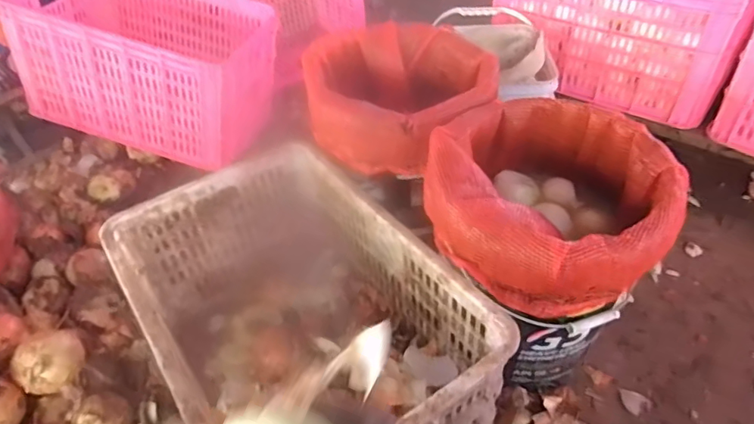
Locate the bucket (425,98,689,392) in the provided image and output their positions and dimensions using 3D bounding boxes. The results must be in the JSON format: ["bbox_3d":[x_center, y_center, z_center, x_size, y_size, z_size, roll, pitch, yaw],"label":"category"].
[{"bbox_3d":[0.236,0.070,0.788,0.297,0.374,0.325,-1,44,1],"label":"bucket"}]

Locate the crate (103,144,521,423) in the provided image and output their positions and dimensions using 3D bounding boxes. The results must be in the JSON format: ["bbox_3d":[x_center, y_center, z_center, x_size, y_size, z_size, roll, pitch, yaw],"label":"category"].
[{"bbox_3d":[-0.119,0.171,0.759,0.350,0.275,0.532,-27,49,-23],"label":"crate"}]

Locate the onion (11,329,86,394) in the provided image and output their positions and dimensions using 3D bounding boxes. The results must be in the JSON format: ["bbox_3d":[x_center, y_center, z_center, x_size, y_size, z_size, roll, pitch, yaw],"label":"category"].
[{"bbox_3d":[-0.511,0.235,0.793,0.093,0.076,0.085,-27,49,-23],"label":"onion"}]

